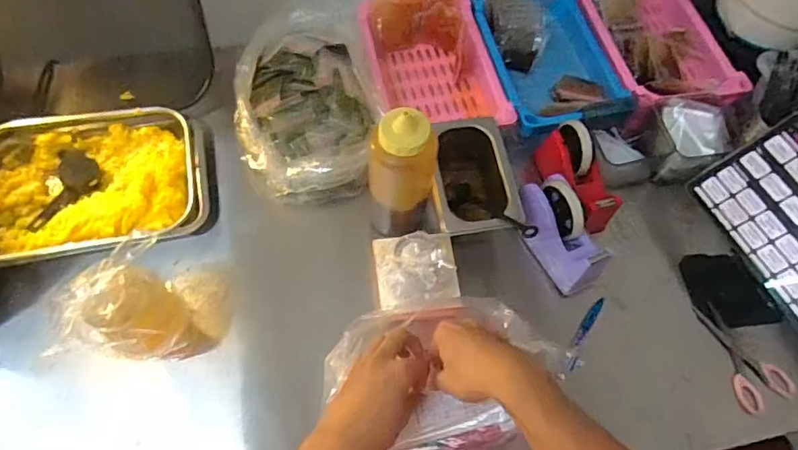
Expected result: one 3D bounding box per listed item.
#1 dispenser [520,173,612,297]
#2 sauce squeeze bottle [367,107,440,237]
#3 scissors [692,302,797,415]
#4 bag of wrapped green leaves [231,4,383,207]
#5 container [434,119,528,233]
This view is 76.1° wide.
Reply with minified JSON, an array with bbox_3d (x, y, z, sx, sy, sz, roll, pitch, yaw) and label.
[{"bbox_3d":[0.229,0.012,0.723,0.066,0.110,0.159,-17,75,-44],"label":"dispenser"},{"bbox_3d":[0.002,-0.063,0.670,0.089,0.228,0.072,4,64,-1],"label":"sauce squeeze bottle"},{"bbox_3d":[0.487,0.180,0.716,0.075,0.010,0.151,-11,62,-1],"label":"scissors"},{"bbox_3d":[-0.139,-0.183,0.787,0.214,0.101,0.308,-5,64,-6],"label":"bag of wrapped green leaves"},{"bbox_3d":[0.099,-0.056,0.741,0.116,0.107,0.180,-4,64,-6],"label":"container"}]

